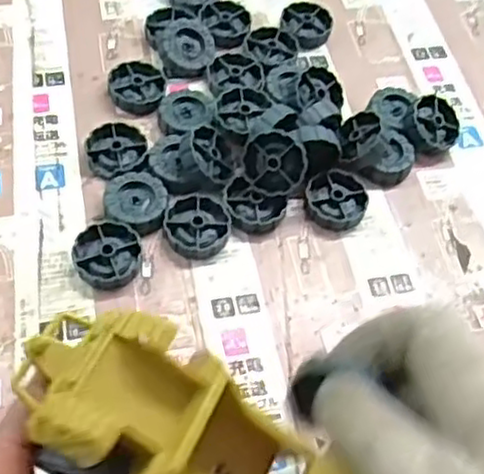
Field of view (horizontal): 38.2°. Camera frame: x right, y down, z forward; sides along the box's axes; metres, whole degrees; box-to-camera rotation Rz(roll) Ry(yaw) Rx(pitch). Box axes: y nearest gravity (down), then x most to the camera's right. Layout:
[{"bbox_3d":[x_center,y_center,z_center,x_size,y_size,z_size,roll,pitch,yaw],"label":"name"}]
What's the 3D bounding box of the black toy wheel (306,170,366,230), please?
[{"bbox_3d":[0.059,-0.024,0.438,0.037,0.012,0.040,2,57,-3],"label":"black toy wheel"}]

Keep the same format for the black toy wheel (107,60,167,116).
[{"bbox_3d":[-0.071,-0.101,0.475,0.038,0.012,0.040,2,57,-3],"label":"black toy wheel"}]

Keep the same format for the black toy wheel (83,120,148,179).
[{"bbox_3d":[-0.080,-0.056,0.447,0.038,0.011,0.045,-22,62,-18],"label":"black toy wheel"}]

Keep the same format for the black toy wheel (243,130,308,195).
[{"bbox_3d":[0.020,-0.046,0.425,0.037,0.037,0.015,8,15,7],"label":"black toy wheel"}]

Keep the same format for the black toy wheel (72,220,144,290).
[{"bbox_3d":[-0.077,0.010,0.403,0.038,0.013,0.039,2,57,-3],"label":"black toy wheel"}]

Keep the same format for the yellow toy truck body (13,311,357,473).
[{"bbox_3d":[-0.008,0.086,0.255,0.157,0.046,0.056,41,59,-12],"label":"yellow toy truck body"}]

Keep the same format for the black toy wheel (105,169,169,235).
[{"bbox_3d":[-0.064,-0.021,0.425,0.038,0.011,0.038,2,57,-3],"label":"black toy wheel"}]

